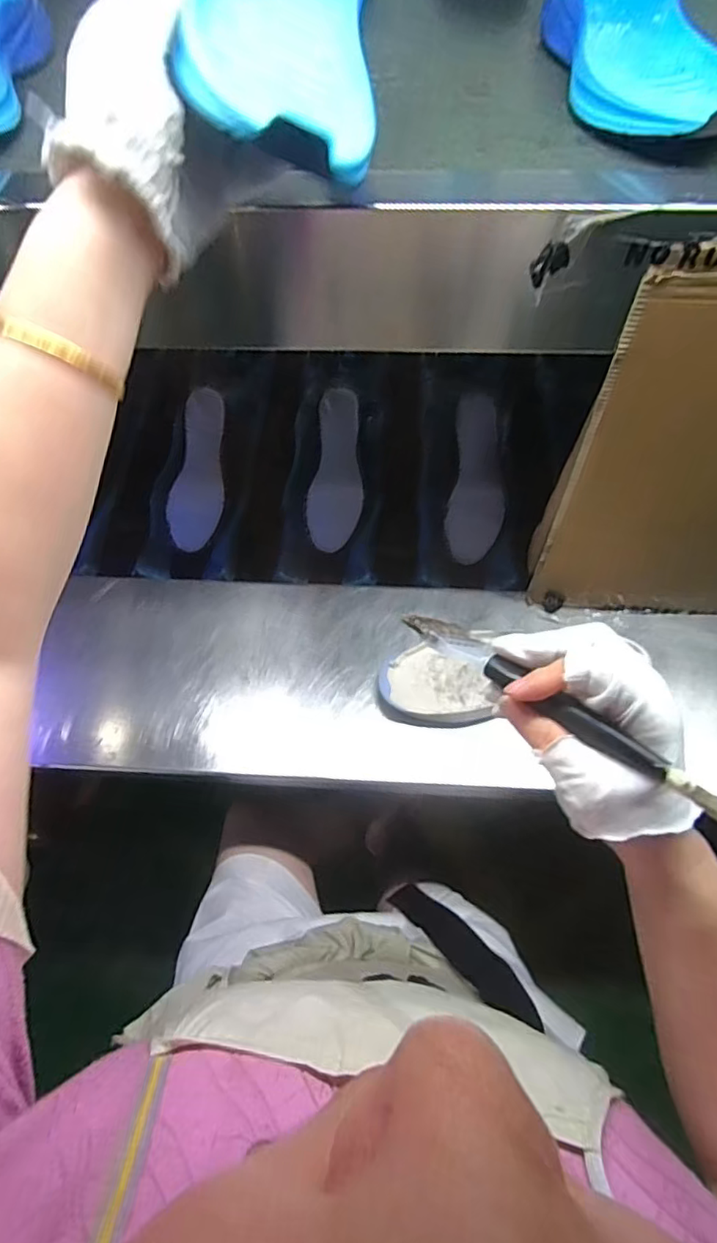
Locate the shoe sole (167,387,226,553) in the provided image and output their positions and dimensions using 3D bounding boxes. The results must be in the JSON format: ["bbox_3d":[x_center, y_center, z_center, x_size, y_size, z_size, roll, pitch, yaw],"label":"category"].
[{"bbox_3d":[-0.221,-0.213,0.794,0.065,0.025,0.223,7,90,5],"label":"shoe sole"}]

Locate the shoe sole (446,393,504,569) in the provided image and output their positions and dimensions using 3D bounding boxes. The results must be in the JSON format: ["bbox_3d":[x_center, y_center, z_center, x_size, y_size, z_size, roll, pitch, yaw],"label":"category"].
[{"bbox_3d":[0.160,-0.193,0.766,0.072,0.011,0.222,3,90,3],"label":"shoe sole"}]

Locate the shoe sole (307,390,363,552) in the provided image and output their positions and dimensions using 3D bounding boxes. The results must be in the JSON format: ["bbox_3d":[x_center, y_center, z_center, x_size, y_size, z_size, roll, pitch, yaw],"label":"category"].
[{"bbox_3d":[-0.029,-0.211,0.785,0.071,0.010,0.228,3,83,3],"label":"shoe sole"}]

